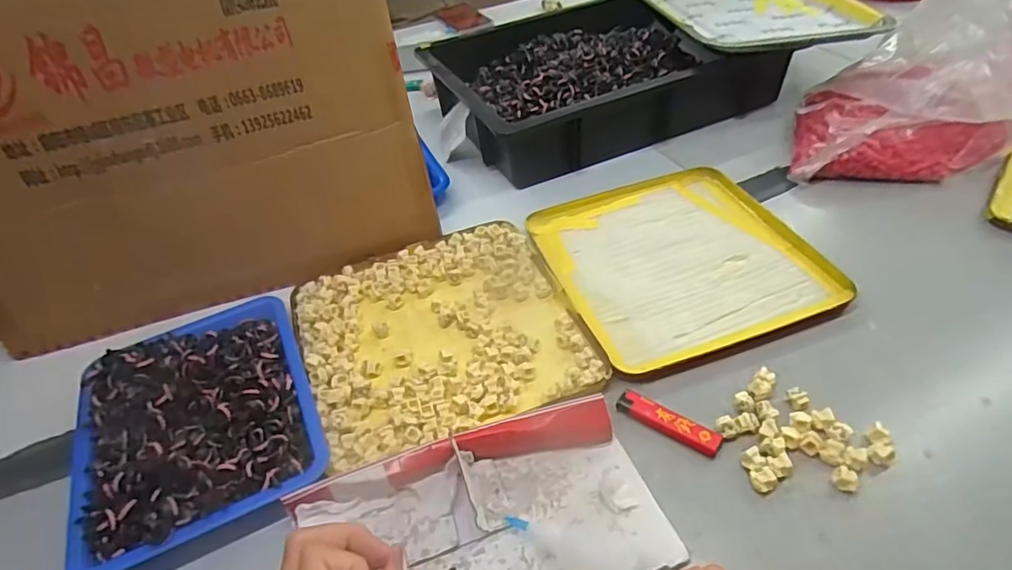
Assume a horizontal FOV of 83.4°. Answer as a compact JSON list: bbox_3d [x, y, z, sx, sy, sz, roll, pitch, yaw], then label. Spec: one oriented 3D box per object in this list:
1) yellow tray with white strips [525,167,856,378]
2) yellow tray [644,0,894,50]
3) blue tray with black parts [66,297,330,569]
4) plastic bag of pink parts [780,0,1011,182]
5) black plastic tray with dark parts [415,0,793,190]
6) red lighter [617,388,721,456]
[{"bbox_3d":[0.166,-0.035,0.584,0.243,0.020,0.255,-18,46,-11],"label":"yellow tray with white strips"},{"bbox_3d":[0.337,-0.413,0.820,0.270,0.030,0.346,-14,43,-7],"label":"yellow tray"},{"bbox_3d":[-0.250,0.099,0.456,0.170,0.043,0.222,-22,44,-15],"label":"blue tray with black parts"},{"bbox_3d":[0.465,-0.236,0.626,0.258,0.164,0.191,1,43,9],"label":"plastic bag of pink parts"},{"bbox_3d":[0.119,-0.297,0.787,0.396,0.080,0.291,-23,45,-16],"label":"black plastic tray with dark parts"},{"bbox_3d":[0.122,0.103,0.427,0.078,0.006,0.020,25,53,28],"label":"red lighter"}]

